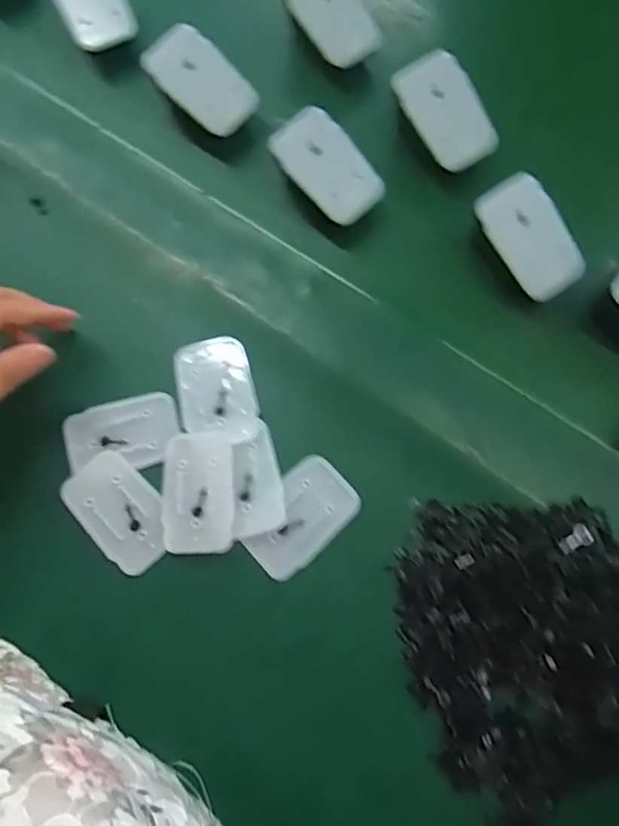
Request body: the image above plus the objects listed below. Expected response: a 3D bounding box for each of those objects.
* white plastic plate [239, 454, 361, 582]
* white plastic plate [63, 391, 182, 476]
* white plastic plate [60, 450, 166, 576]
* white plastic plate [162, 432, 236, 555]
[{"bbox_3d":[-0.006,0.062,0.352,0.070,0.006,0.045,-44,80,-8],"label":"white plastic plate"},{"bbox_3d":[-0.115,0.013,0.366,0.071,0.007,0.045,-17,79,-2],"label":"white plastic plate"},{"bbox_3d":[-0.112,0.059,0.351,0.043,0.007,0.069,-40,79,-7],"label":"white plastic plate"},{"bbox_3d":[-0.066,0.047,0.352,0.042,0.005,0.070,-4,77,0],"label":"white plastic plate"}]

